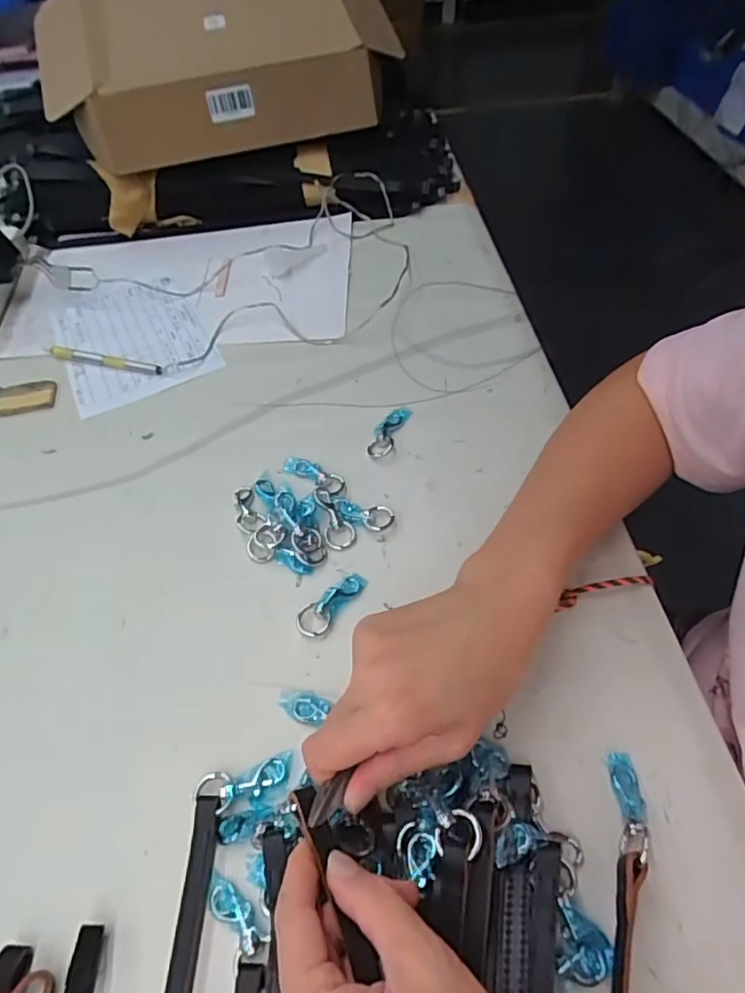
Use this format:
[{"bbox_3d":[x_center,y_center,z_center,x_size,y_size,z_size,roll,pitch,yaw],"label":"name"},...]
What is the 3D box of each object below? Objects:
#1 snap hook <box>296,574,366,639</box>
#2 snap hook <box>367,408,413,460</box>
[{"bbox_3d":[-0.030,0.070,0.397,0.026,0.008,0.056,28,59,24],"label":"snap hook"},{"bbox_3d":[0.013,-0.053,0.489,0.021,0.005,0.058,18,55,18],"label":"snap hook"}]

